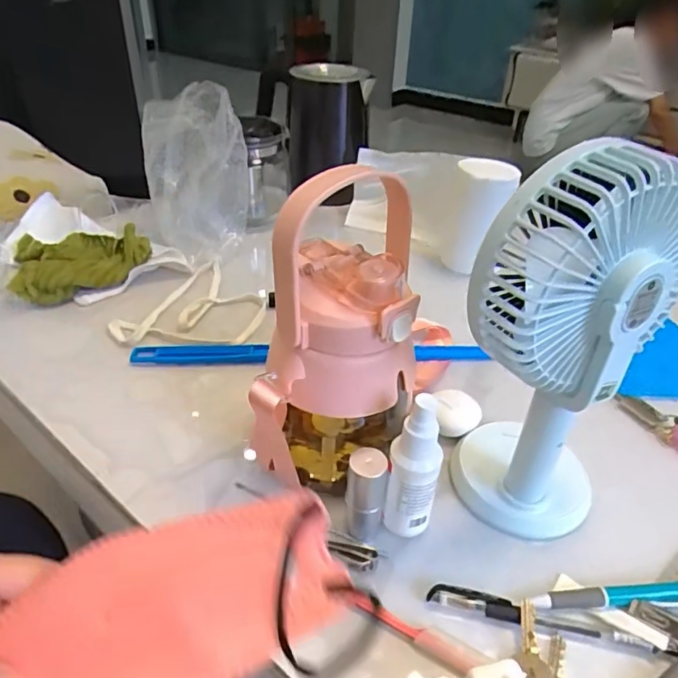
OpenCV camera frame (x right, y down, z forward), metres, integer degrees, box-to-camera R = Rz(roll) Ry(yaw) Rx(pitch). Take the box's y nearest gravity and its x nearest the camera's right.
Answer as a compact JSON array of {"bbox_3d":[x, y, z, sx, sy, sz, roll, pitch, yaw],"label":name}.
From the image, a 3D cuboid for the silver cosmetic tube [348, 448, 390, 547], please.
[{"bbox_3d":[0.018,0.105,0.361,0.024,0.067,0.024,2,36,-1],"label":"silver cosmetic tube"}]

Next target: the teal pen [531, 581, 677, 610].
[{"bbox_3d":[0.185,0.165,0.345,0.125,0.012,0.015,-3,37,-3],"label":"teal pen"}]

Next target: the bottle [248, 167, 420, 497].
[{"bbox_3d":[-0.005,0.006,0.358,0.107,0.221,0.093,-2,37,-6],"label":"bottle"}]

